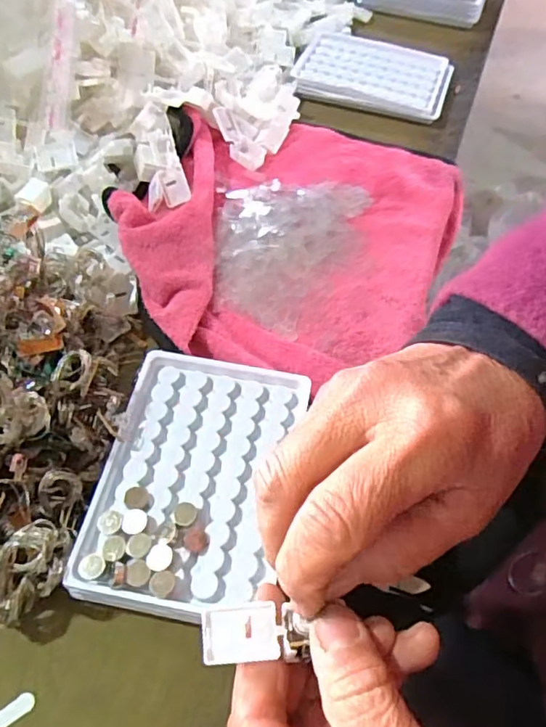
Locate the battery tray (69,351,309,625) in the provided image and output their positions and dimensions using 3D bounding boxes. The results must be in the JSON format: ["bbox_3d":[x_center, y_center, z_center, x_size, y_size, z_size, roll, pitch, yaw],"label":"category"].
[{"bbox_3d":[-0.039,0.059,0.286,0.089,0.025,0.131,10,56,4],"label":"battery tray"}]

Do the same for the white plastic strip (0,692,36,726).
[{"bbox_3d":[-0.115,0.152,0.243,0.024,0.004,0.008,-30,62,-21],"label":"white plastic strip"}]

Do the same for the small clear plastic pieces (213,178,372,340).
[{"bbox_3d":[0.011,-0.082,0.399,0.106,0.013,0.143,5,56,1],"label":"small clear plastic pieces"}]

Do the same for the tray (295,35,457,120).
[{"bbox_3d":[0.093,-0.268,0.519,0.138,0.013,0.094,14,56,7],"label":"tray"}]

